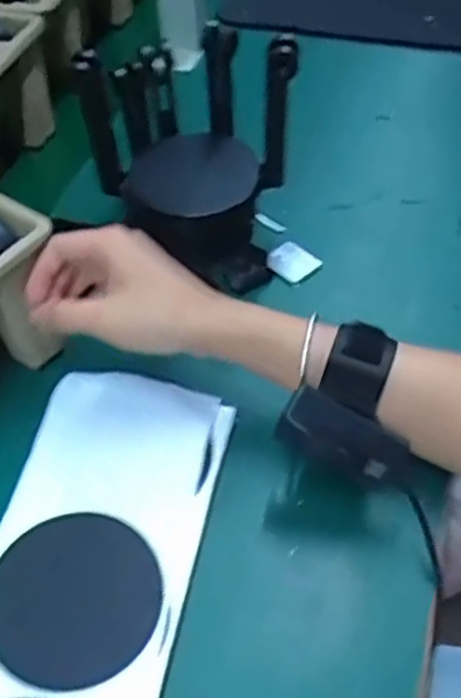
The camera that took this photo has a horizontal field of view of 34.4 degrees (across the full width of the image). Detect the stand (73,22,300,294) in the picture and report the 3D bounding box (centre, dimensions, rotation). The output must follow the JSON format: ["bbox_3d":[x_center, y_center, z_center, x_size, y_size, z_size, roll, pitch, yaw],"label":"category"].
[{"bbox_3d":[-0.024,-0.154,0.555,0.146,0.136,0.112,24,54,24],"label":"stand"}]

